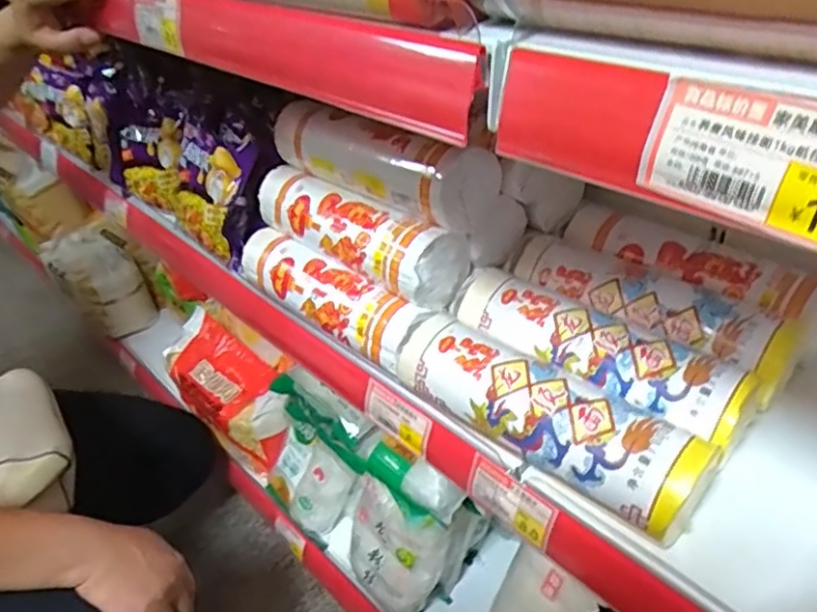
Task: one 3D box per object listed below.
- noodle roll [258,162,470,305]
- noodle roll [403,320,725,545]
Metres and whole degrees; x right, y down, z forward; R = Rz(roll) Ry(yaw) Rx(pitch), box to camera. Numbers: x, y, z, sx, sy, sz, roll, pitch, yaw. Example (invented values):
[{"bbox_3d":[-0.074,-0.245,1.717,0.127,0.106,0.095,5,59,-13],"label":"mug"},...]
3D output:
[{"bbox_3d":[-0.055,-0.069,0.553,0.222,0.059,0.063,25,49,34],"label":"noodle roll"},{"bbox_3d":[0.091,0.079,0.432,0.220,0.062,0.069,23,47,32],"label":"noodle roll"}]

